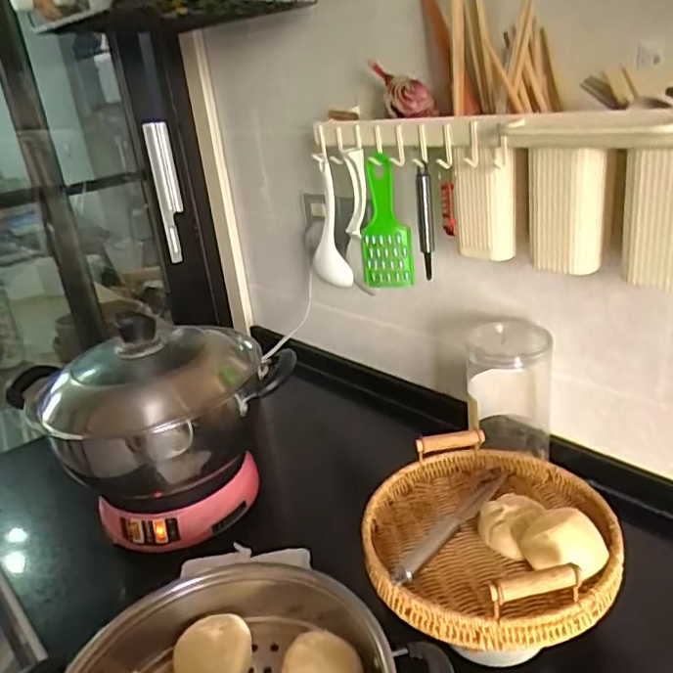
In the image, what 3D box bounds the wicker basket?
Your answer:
[{"bbox_3d":[0.142,0.176,0.565,0.221,0.065,0.225,-6,24,3],"label":"wicker basket"}]

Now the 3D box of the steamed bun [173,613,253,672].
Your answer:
[{"bbox_3d":[-0.112,0.302,0.550,0.070,0.048,0.063,-16,26,-20],"label":"steamed bun"}]

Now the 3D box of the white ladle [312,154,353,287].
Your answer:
[{"bbox_3d":[-0.013,-0.158,0.837,0.040,0.180,0.064,-12,25,-11],"label":"white ladle"}]

